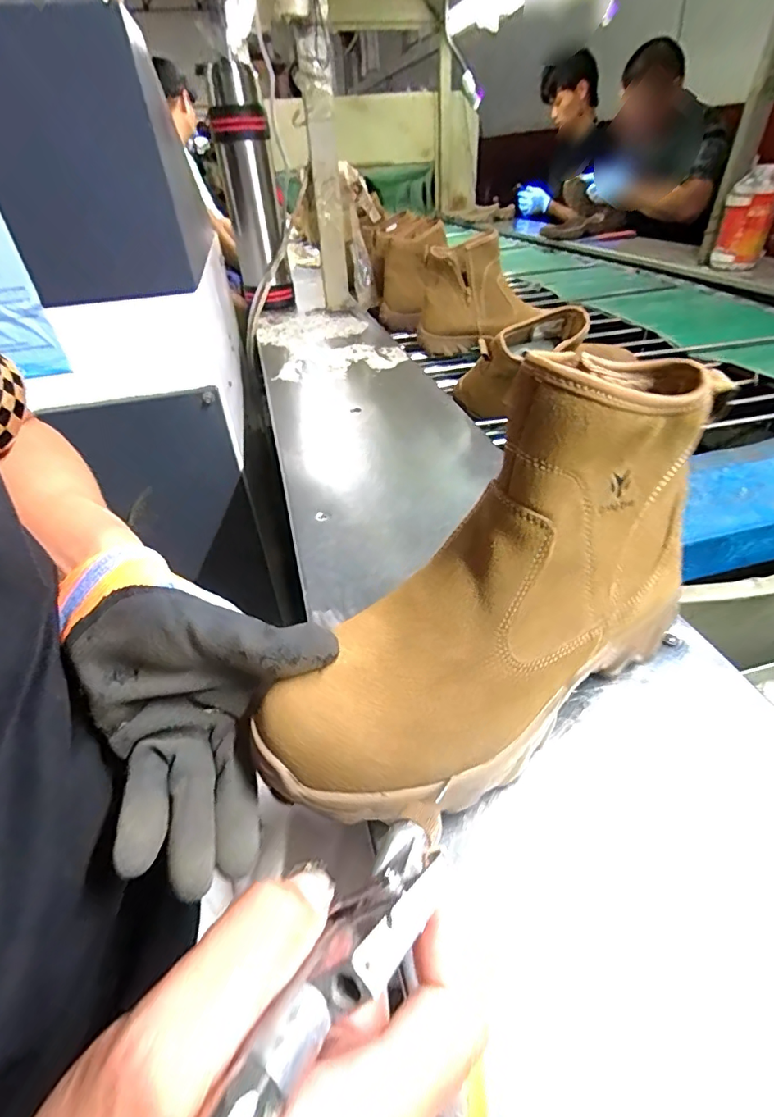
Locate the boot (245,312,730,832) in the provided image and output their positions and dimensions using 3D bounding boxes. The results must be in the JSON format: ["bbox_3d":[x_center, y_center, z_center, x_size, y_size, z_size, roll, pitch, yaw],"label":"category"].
[{"bbox_3d":[0.049,0.002,0.228,0.244,0.169,0.090,-24,43,-21],"label":"boot"}]

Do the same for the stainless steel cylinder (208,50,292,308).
[{"bbox_3d":[-0.290,-0.762,1.055,0.121,0.401,0.099,-13,40,-9],"label":"stainless steel cylinder"}]

